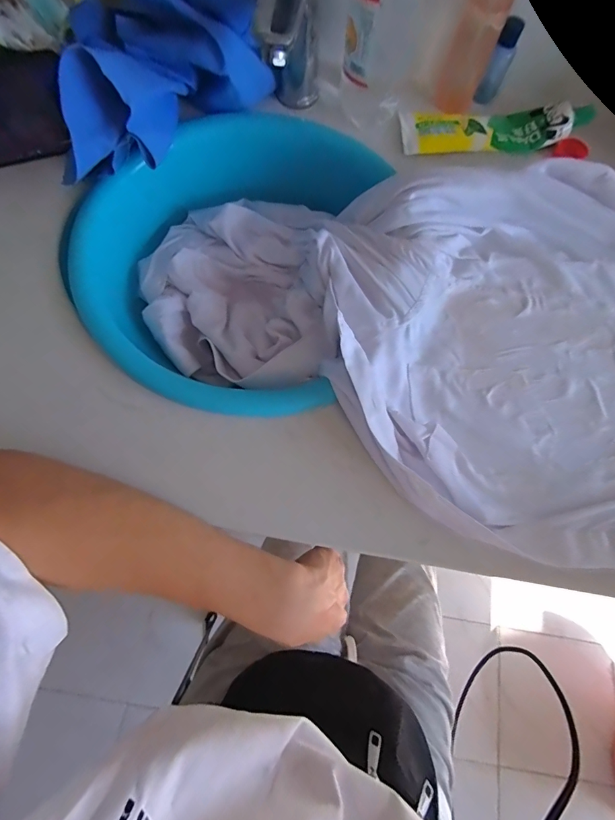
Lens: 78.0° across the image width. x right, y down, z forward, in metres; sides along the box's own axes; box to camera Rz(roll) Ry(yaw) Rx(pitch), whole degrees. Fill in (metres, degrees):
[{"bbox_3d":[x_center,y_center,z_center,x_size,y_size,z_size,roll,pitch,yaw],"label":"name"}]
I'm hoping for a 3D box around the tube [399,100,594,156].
[{"bbox_3d":[0.211,-0.311,0.421,0.210,0.026,0.053,-6,73,-5],"label":"tube"}]

